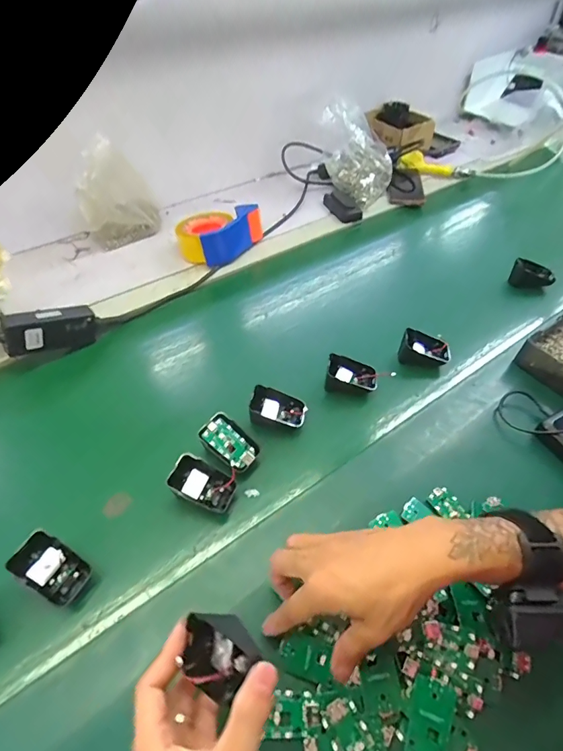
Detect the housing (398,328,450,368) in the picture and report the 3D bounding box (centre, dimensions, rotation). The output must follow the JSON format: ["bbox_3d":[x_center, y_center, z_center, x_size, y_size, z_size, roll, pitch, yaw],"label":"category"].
[{"bbox_3d":[0.204,-0.035,0.600,0.070,0.038,0.052,13,50,11],"label":"housing"}]

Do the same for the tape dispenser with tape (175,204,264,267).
[{"bbox_3d":[-0.117,-0.261,0.768,0.120,0.068,0.130,0,48,0],"label":"tape dispenser with tape"}]

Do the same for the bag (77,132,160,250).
[{"bbox_3d":[-0.295,-0.317,0.755,0.138,0.166,0.062,-15,50,-14],"label":"bag"}]

